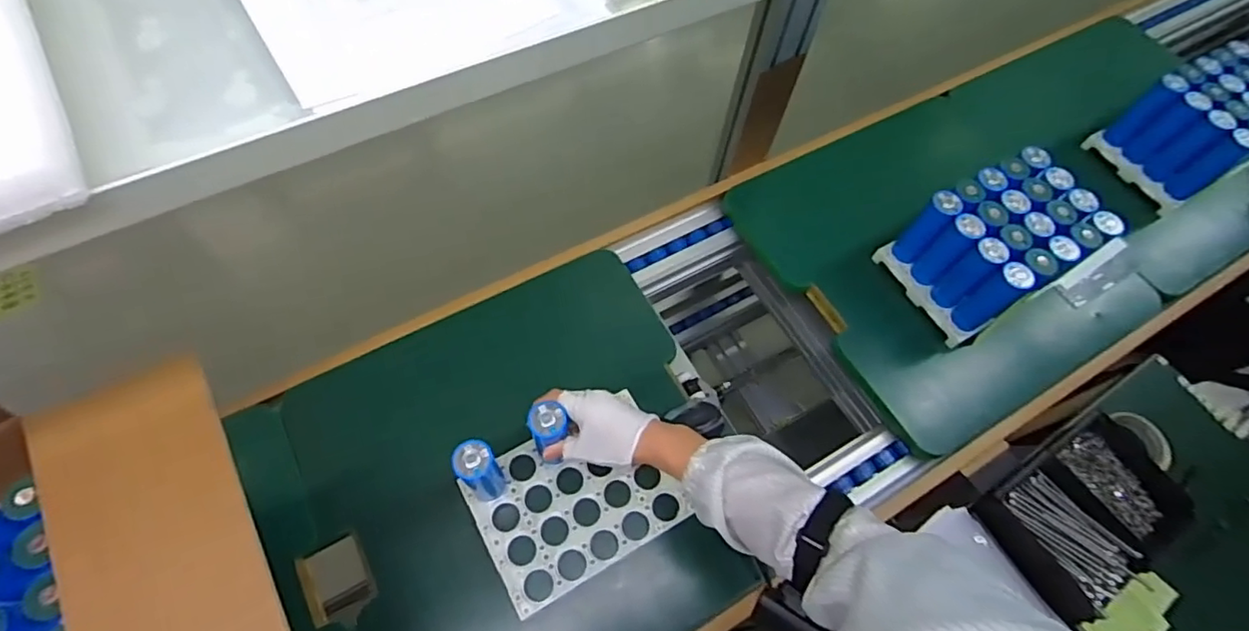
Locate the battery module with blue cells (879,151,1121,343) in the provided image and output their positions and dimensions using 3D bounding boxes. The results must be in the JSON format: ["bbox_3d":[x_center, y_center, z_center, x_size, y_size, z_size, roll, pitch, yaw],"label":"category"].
[{"bbox_3d":[0.519,-0.094,0.848,0.213,0.154,0.173,-22,67,-14],"label":"battery module with blue cells"}]

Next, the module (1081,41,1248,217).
[{"bbox_3d":[0.942,-0.303,0.981,0.244,0.169,0.185,-26,68,-16],"label":"module"}]

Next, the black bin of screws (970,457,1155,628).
[{"bbox_3d":[0.534,0.267,0.735,0.118,0.056,0.166,-31,69,-18],"label":"black bin of screws"}]

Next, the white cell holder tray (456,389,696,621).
[{"bbox_3d":[-0.057,0.217,0.717,0.227,0.014,0.173,-26,68,-16],"label":"white cell holder tray"}]

